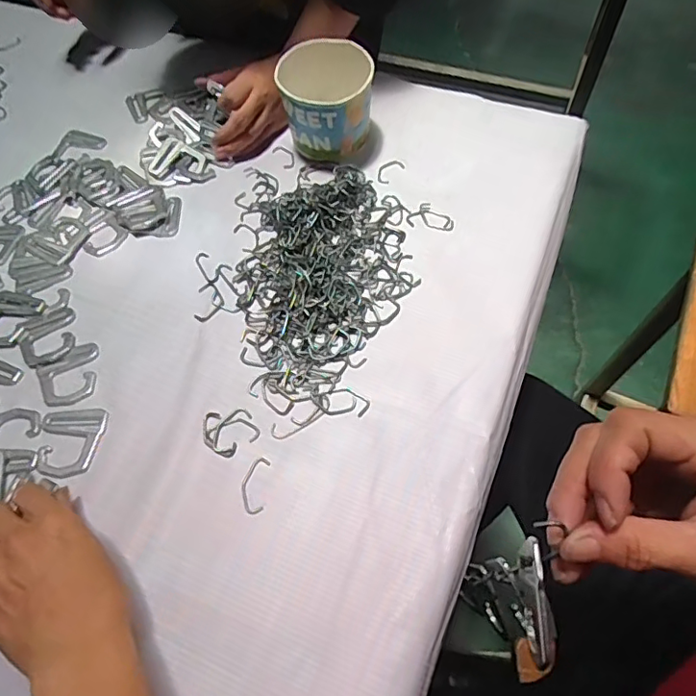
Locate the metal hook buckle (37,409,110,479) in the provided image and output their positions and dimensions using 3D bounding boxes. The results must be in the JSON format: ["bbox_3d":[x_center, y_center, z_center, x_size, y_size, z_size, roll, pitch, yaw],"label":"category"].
[{"bbox_3d":[-0.203,0.069,0.391,0.048,0.004,0.052,-7,59,0],"label":"metal hook buckle"}]

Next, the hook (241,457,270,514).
[{"bbox_3d":[-0.066,0.095,0.372,0.017,0.004,0.040,1,60,5],"label":"hook"}]

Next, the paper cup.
[{"bbox_3d":[-0.019,-0.237,0.520,0.086,0.073,0.093,-2,59,3],"label":"paper cup"}]

